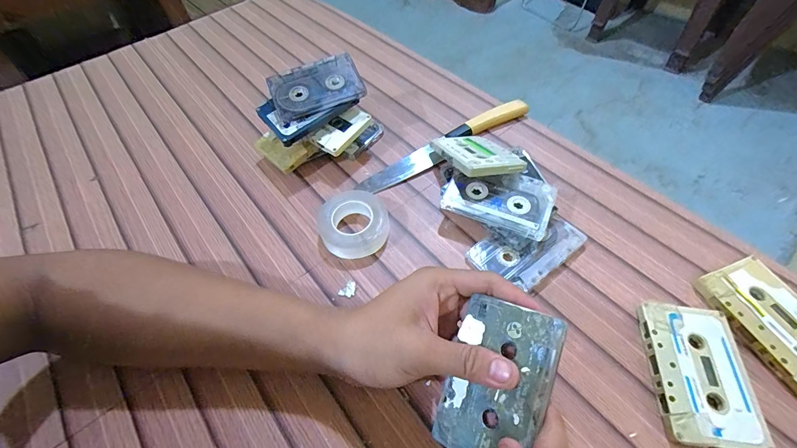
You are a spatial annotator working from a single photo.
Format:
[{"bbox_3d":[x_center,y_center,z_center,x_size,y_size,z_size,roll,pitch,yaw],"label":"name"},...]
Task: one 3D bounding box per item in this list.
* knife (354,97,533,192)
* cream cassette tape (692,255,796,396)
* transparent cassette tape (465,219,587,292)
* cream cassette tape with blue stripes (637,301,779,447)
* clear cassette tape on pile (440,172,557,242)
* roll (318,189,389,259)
[{"bbox_3d":[0.057,-0.095,0.411,0.228,0.019,0.027,-28,59,-15],"label":"knife"},{"bbox_3d":[0.304,0.077,0.278,0.066,0.011,0.099,-19,57,-9],"label":"cream cassette tape"},{"bbox_3d":[0.121,0.022,0.329,0.102,0.011,0.062,-34,60,-18],"label":"transparent cassette tape"},{"bbox_3d":[0.228,0.112,0.263,0.067,0.012,0.100,5,56,7],"label":"cream cassette tape with blue stripes"},{"bbox_3d":[0.098,-0.027,0.340,0.098,0.009,0.063,20,63,16],"label":"clear cassette tape on pile"},{"bbox_3d":[-0.045,-0.002,0.355,0.070,0.020,0.071,-2,56,3],"label":"roll"}]

